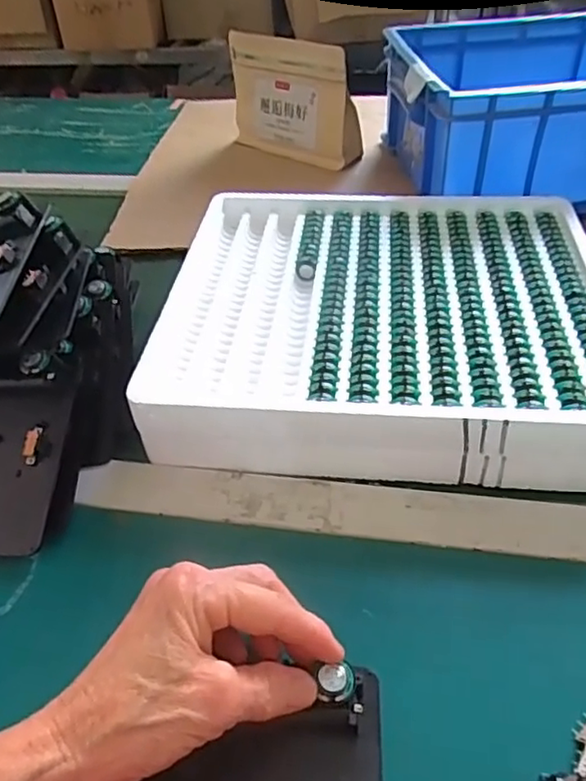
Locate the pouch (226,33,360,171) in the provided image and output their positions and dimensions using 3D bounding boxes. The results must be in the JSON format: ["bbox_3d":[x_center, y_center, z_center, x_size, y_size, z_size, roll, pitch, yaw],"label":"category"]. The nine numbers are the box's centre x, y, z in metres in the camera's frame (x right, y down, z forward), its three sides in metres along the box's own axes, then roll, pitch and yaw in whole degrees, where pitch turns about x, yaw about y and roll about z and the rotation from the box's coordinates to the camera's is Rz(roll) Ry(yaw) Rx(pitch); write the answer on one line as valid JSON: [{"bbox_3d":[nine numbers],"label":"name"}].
[{"bbox_3d":[0.001,-0.345,0.732,0.053,0.122,0.166,-34,50,-28],"label":"pouch"}]

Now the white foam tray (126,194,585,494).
[{"bbox_3d":[0.070,-0.061,0.481,0.312,0.059,0.290,2,43,7],"label":"white foam tray"}]

